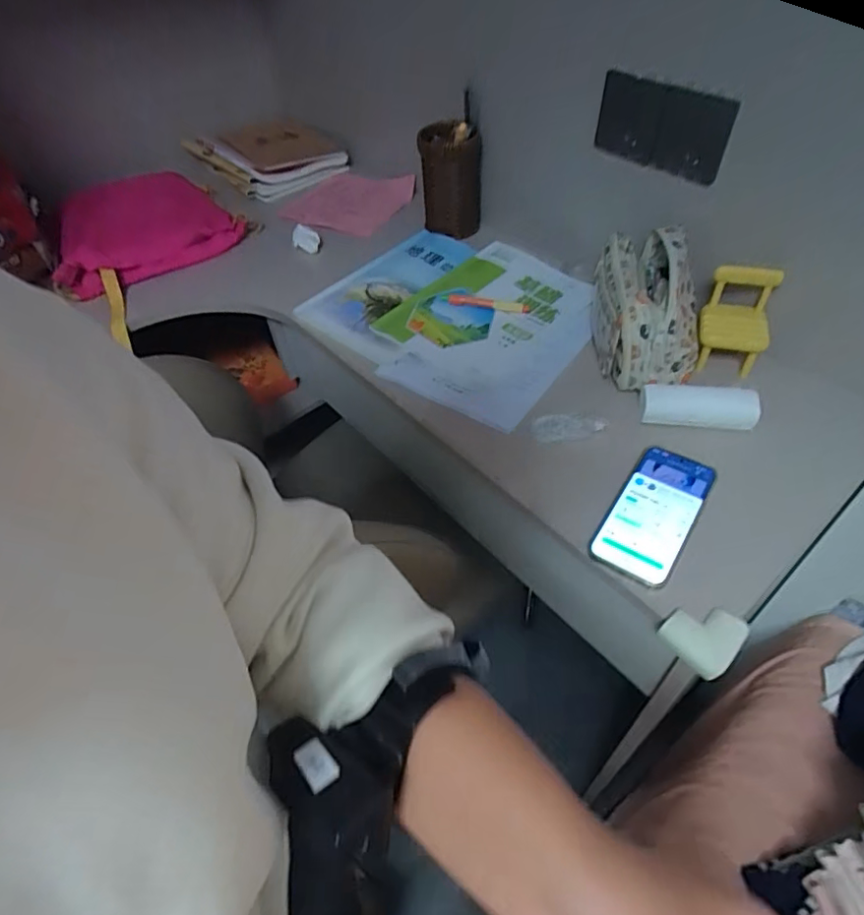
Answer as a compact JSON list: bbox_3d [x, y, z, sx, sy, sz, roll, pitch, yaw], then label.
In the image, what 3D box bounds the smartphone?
[{"bbox_3d":[0.224,0.054,0.565,0.074,0.012,0.156,27,56,25],"label":"smartphone"}]

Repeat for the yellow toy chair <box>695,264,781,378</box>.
[{"bbox_3d":[0.367,-0.166,0.678,0.078,0.111,0.077,13,51,16],"label":"yellow toy chair"}]

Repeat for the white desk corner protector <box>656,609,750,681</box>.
[{"bbox_3d":[0.240,0.157,0.497,0.060,0.023,0.055,35,60,30],"label":"white desk corner protector"}]

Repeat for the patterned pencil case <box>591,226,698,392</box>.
[{"bbox_3d":[0.268,-0.191,0.697,0.118,0.117,0.219,4,50,8],"label":"patterned pencil case"}]

